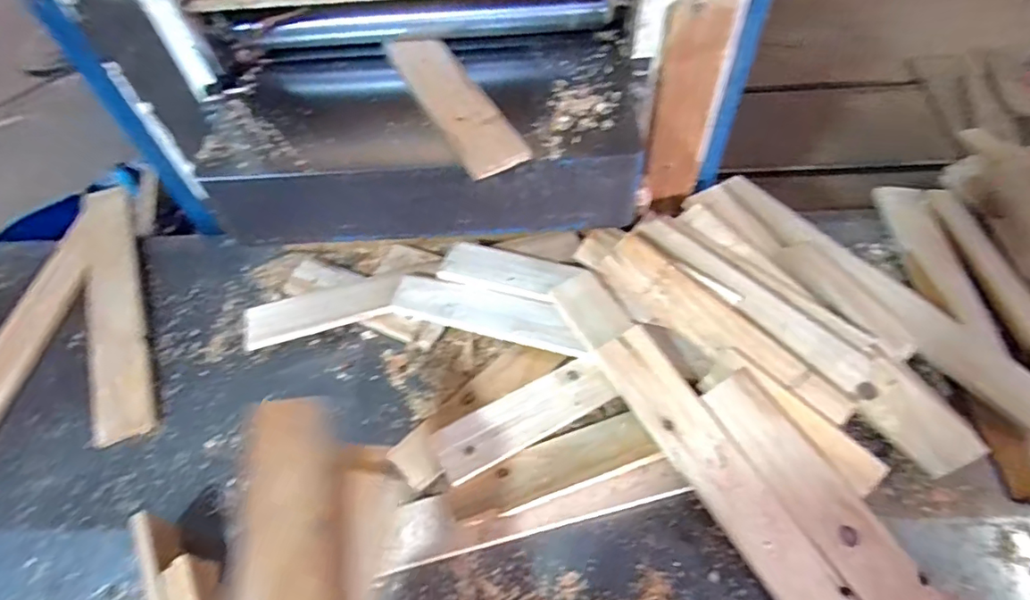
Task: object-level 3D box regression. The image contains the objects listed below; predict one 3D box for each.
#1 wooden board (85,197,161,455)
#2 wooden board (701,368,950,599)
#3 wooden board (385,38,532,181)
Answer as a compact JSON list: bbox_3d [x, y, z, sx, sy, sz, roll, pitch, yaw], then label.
[{"bbox_3d":[-0.622,-0.002,0.839,0.080,0.024,0.482,-20,62,-14],"label":"wooden board"},{"bbox_3d":[0.347,0.234,0.581,0.067,0.017,0.356,-32,70,-7],"label":"wooden board"},{"bbox_3d":[-0.075,-0.251,0.682,0.071,0.019,0.292,-24,57,-13],"label":"wooden board"}]

